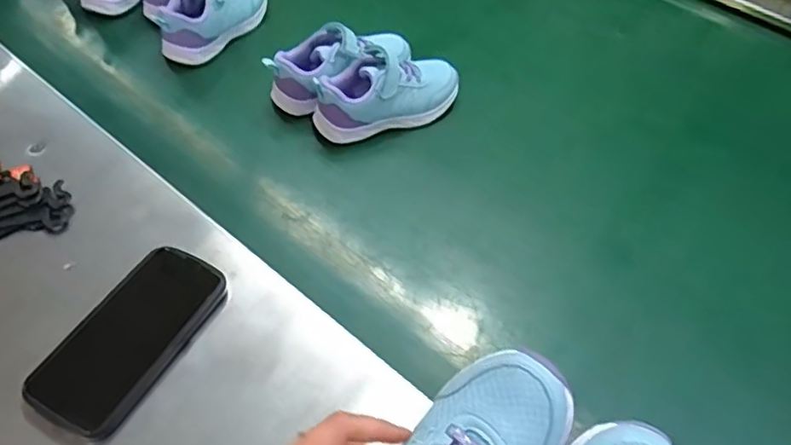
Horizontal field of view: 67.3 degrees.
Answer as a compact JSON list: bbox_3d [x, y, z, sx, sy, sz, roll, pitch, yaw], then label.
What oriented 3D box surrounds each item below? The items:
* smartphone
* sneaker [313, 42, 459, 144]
[{"bbox_3d":[-0.215,0.089,0.488,0.083,0.019,0.163,25,52,14],"label":"smartphone"},{"bbox_3d":[-0.007,-0.144,0.676,0.170,0.075,0.071,-12,52,-16],"label":"sneaker"}]

